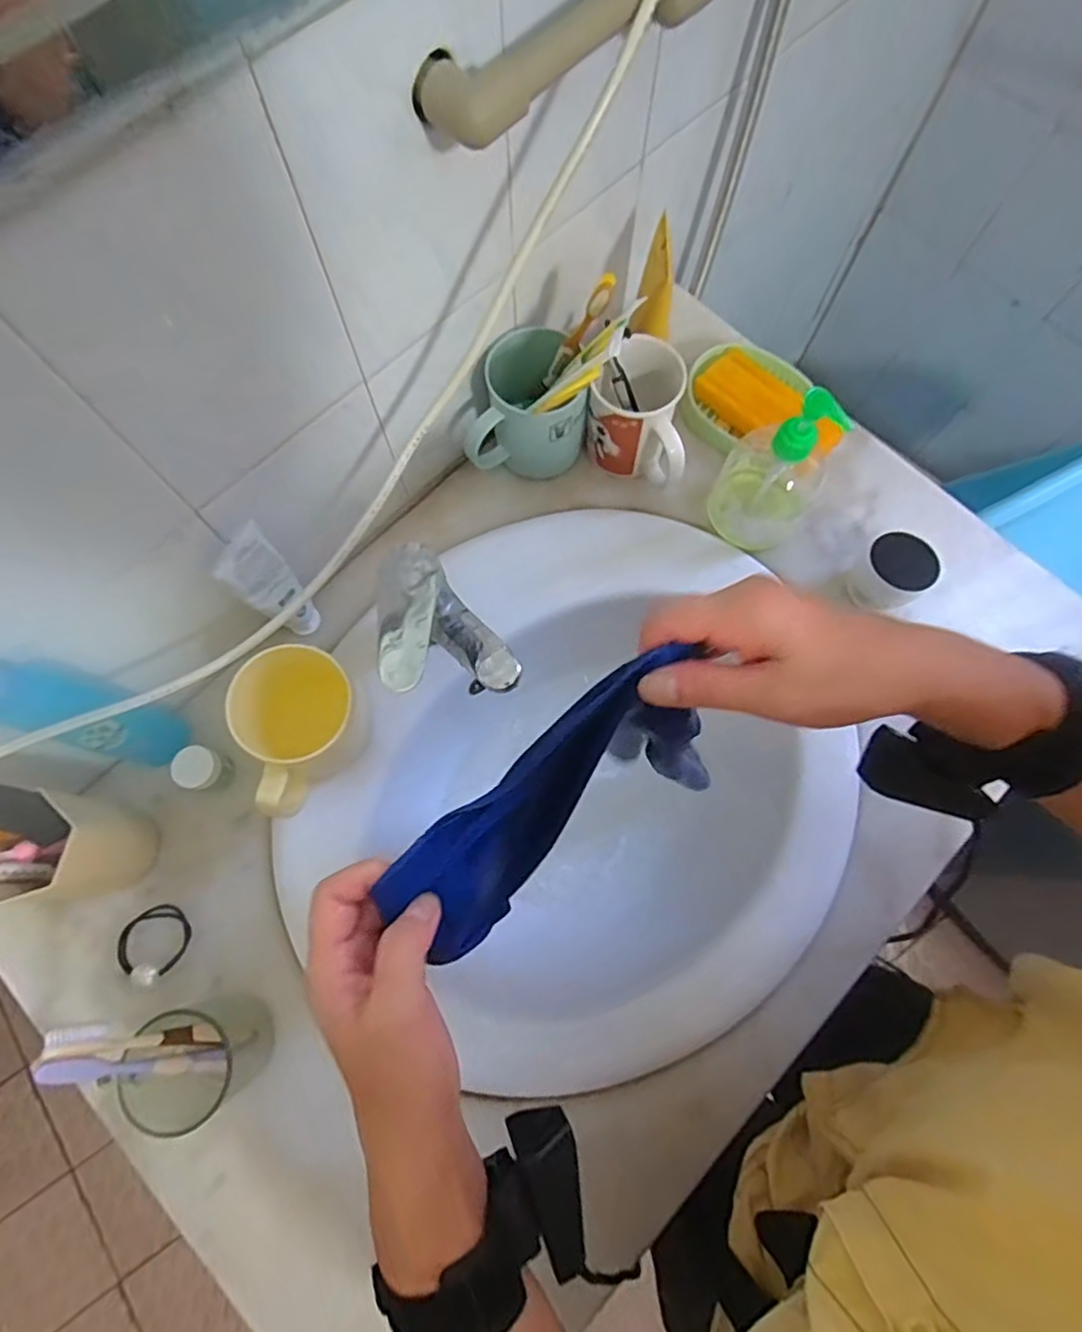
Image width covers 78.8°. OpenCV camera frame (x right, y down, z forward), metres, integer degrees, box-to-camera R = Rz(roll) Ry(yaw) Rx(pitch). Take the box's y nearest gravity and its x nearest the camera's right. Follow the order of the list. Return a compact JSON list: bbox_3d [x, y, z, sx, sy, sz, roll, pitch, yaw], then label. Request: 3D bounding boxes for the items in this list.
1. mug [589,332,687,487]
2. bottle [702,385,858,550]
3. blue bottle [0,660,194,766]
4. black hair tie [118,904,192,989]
[{"bbox_3d":[0.094,-0.222,0.591,0.095,0.090,0.084,22,75,6],"label":"mug"},{"bbox_3d":[0.203,-0.176,0.554,0.082,0.157,0.088,27,76,7],"label":"bottle"},{"bbox_3d":[-0.319,0.032,0.465,0.041,0.194,0.044,0,74,0],"label":"blue bottle"},{"bbox_3d":[-0.304,0.217,0.517,0.054,0.012,0.053,0,74,0],"label":"black hair tie"}]

